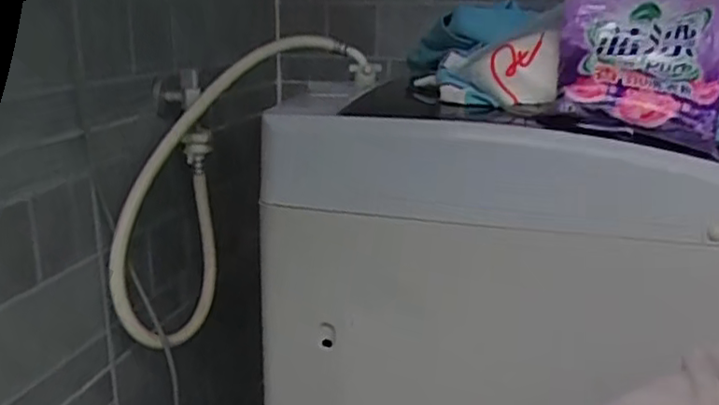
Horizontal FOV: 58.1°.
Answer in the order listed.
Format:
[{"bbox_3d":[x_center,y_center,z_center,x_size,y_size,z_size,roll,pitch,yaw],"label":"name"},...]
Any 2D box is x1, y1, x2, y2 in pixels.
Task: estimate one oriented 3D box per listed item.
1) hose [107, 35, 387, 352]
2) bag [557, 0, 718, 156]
[{"bbox_3d":[-0.184,-0.042,0.860,0.202,0.461,0.110,31,-3,-35],"label":"hose"},{"bbox_3d":[0.273,-0.142,0.619,0.150,0.181,0.061,5,-8,8],"label":"bag"}]

